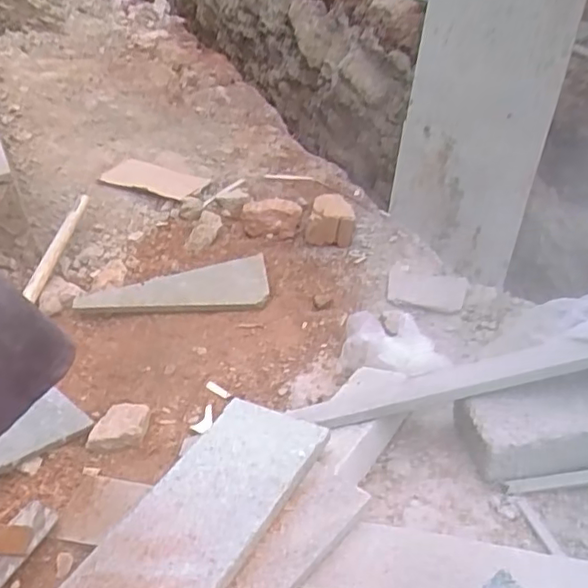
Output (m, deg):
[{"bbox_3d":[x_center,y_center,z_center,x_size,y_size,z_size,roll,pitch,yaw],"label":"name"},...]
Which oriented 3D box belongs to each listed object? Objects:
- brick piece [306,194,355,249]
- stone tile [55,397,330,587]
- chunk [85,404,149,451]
[{"bbox_3d":[0.069,-0.135,1.094,0.086,0.063,0.097,5,41,7],"label":"brick piece"},{"bbox_3d":[-0.095,0.211,0.562,0.128,0.007,0.292,13,40,30],"label":"stone tile"},{"bbox_3d":[-0.210,0.159,0.723,0.063,0.020,0.059,-2,40,-1],"label":"chunk"}]

